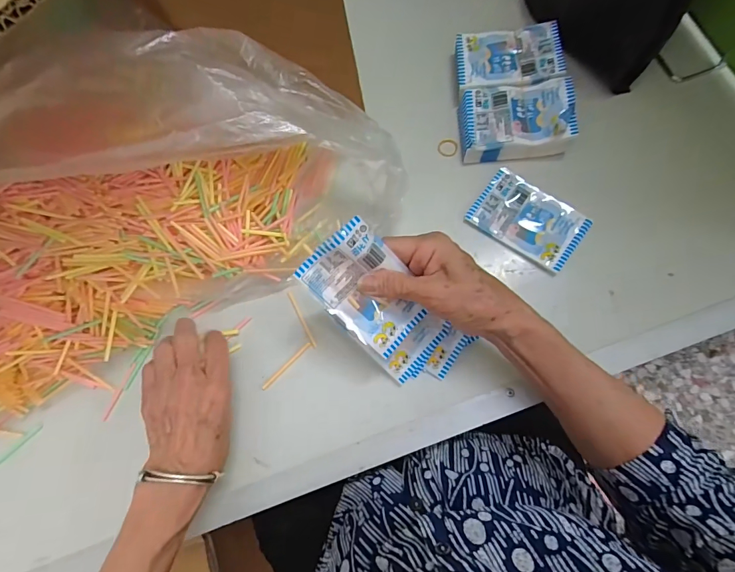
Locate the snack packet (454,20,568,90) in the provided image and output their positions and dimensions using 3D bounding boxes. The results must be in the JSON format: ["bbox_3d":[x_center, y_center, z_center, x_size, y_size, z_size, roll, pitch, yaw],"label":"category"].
[{"bbox_3d":[0.148,-0.243,0.406,0.103,0.016,0.069,-3,77,6],"label":"snack packet"}]

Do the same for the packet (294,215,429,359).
[{"bbox_3d":[0.002,0.004,0.299,0.065,0.012,0.101,-43,113,7],"label":"packet"}]

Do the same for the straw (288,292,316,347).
[{"bbox_3d":[-0.067,0.034,0.390,0.004,0.004,0.062,-28,76,0],"label":"straw"}]

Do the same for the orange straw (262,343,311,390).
[{"bbox_3d":[-0.081,0.079,0.383,0.063,0.004,0.005,-44,77,-4],"label":"orange straw"}]

